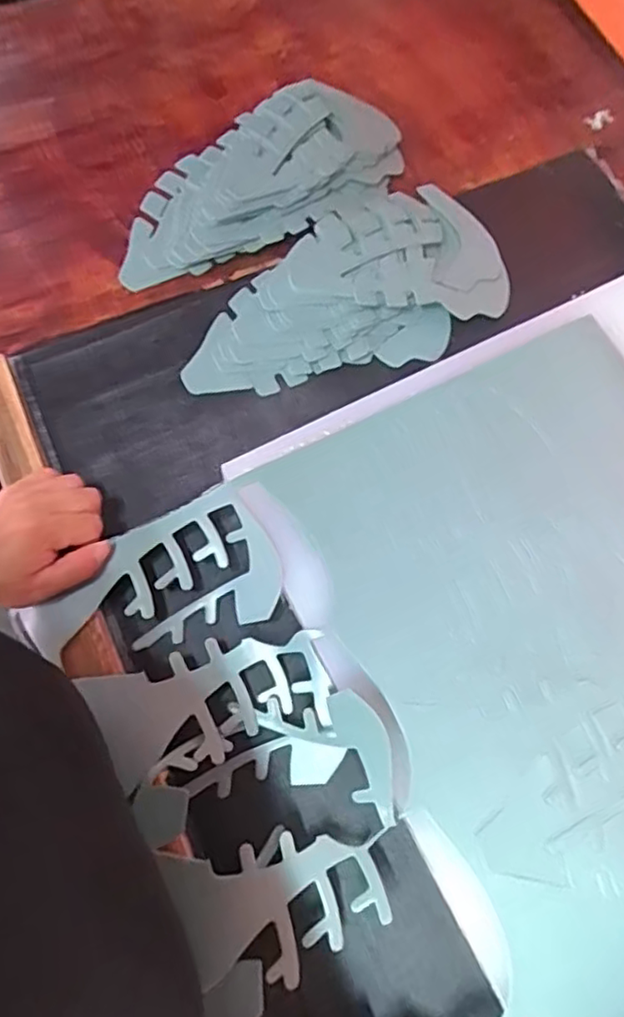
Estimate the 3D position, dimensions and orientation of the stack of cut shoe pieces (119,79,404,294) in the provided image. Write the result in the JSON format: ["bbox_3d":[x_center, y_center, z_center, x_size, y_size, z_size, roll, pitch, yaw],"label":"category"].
[{"bbox_3d":[-0.056,-0.302,0.591,0.278,0.032,0.144,-32,75,-12],"label":"stack of cut shoe pieces"}]

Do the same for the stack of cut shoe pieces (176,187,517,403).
[{"bbox_3d":[0.025,-0.179,0.550,0.282,0.032,0.153,-32,75,-12],"label":"stack of cut shoe pieces"}]

